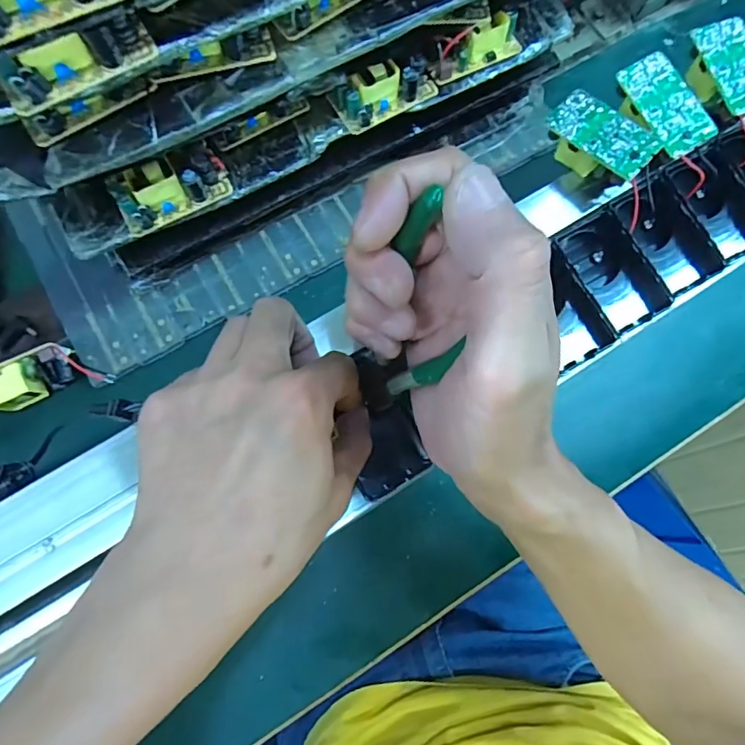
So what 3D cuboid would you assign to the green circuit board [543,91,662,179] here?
[{"bbox_3d":[0.139,-0.141,0.302,0.064,0.020,0.039,40,79,13],"label":"green circuit board"}]

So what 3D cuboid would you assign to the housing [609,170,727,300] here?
[{"bbox_3d":[0.182,-0.083,0.308,0.044,0.031,0.070,-28,79,-7],"label":"housing"}]

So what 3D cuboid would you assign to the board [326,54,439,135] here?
[{"bbox_3d":[0.007,-0.178,0.302,0.062,0.023,0.030,-29,79,-8],"label":"board"}]

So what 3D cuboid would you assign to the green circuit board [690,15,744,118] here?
[{"bbox_3d":[0.231,-0.194,0.309,0.035,0.008,0.063,-19,78,-5],"label":"green circuit board"}]

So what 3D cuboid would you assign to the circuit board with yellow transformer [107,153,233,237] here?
[{"bbox_3d":[-0.117,-0.108,0.283,0.063,0.022,0.029,-29,79,-7],"label":"circuit board with yellow transformer"}]

